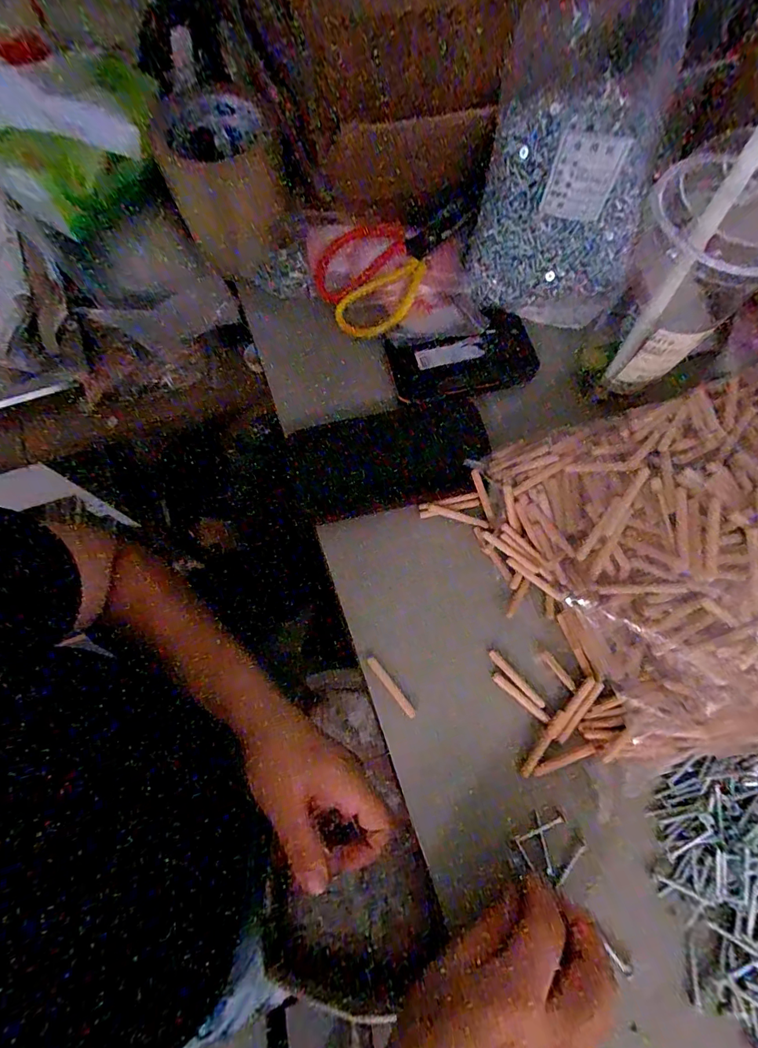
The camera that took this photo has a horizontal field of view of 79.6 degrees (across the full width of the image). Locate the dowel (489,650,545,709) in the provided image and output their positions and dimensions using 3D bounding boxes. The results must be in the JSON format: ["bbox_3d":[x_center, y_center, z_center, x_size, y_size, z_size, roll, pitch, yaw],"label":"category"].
[{"bbox_3d":[0.097,0.109,0.321,0.007,0.004,0.049,-43,77,-10],"label":"dowel"}]

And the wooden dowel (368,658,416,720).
[{"bbox_3d":[0.009,0.114,0.319,0.007,0.004,0.049,-39,76,-10],"label":"wooden dowel"}]

